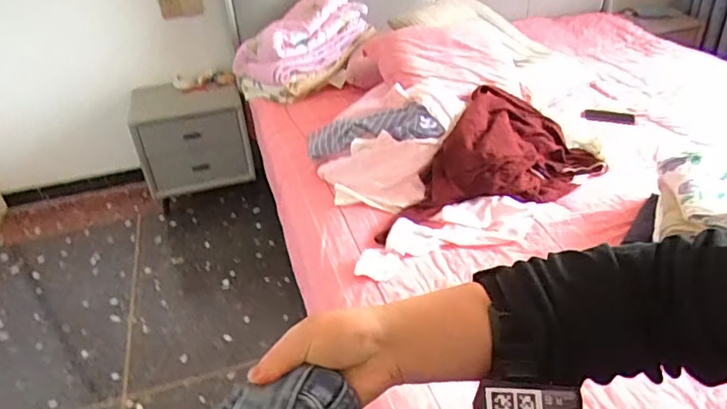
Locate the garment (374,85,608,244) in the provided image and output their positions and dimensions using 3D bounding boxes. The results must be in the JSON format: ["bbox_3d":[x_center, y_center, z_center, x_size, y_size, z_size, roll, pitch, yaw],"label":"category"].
[{"bbox_3d":[0.311,-0.138,1.391,0.631,0.200,0.287,-15,36,-17],"label":"garment"}]

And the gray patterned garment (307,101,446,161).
[{"bbox_3d":[0.023,-0.205,1.456,0.388,0.076,0.138,-8,30,25],"label":"gray patterned garment"}]

